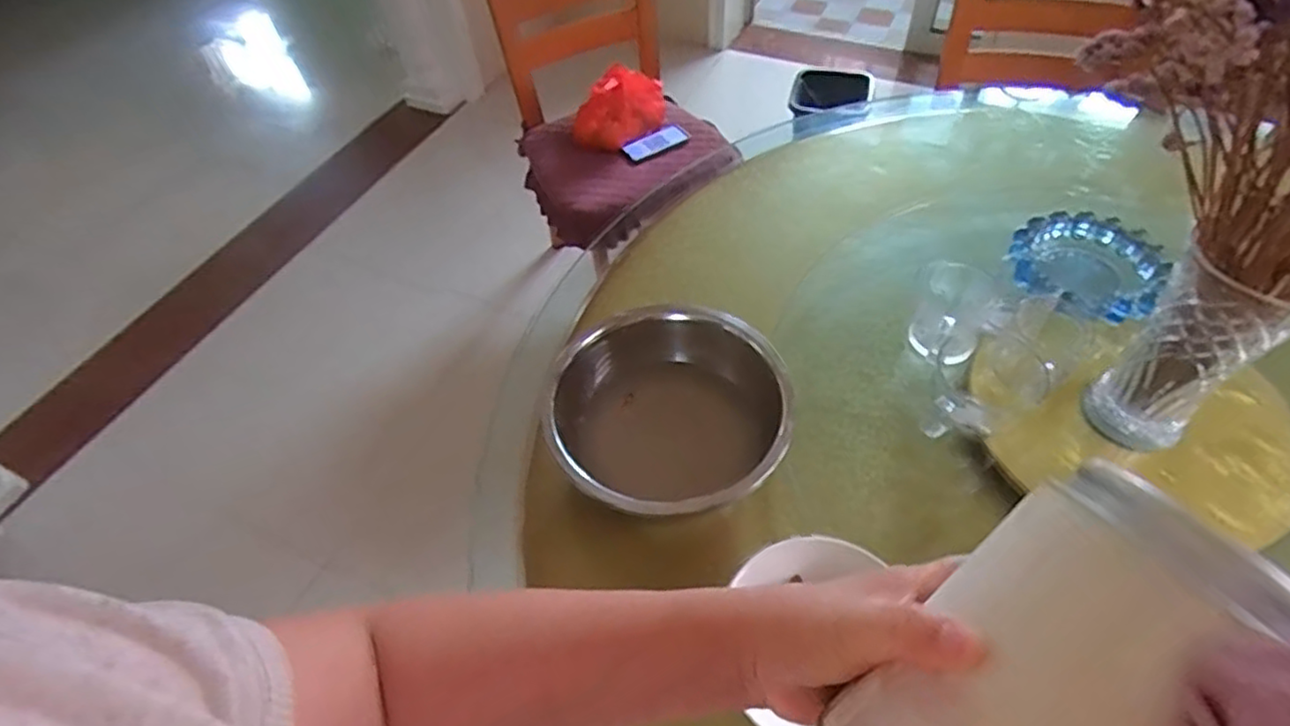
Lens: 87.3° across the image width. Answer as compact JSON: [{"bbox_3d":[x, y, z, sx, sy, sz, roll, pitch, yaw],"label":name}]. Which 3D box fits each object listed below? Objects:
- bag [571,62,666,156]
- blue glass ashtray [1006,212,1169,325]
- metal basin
[{"bbox_3d":[-0.059,-0.604,1.608,0.228,0.168,0.093,-17,53,-10],"label":"bag"},{"bbox_3d":[0.557,-0.116,0.871,0.178,0.057,0.184,34,61,26],"label":"blue glass ashtray"},{"bbox_3d":[0.034,0.063,0.742,0.229,0.123,0.248,-2,52,2],"label":"metal basin"}]

